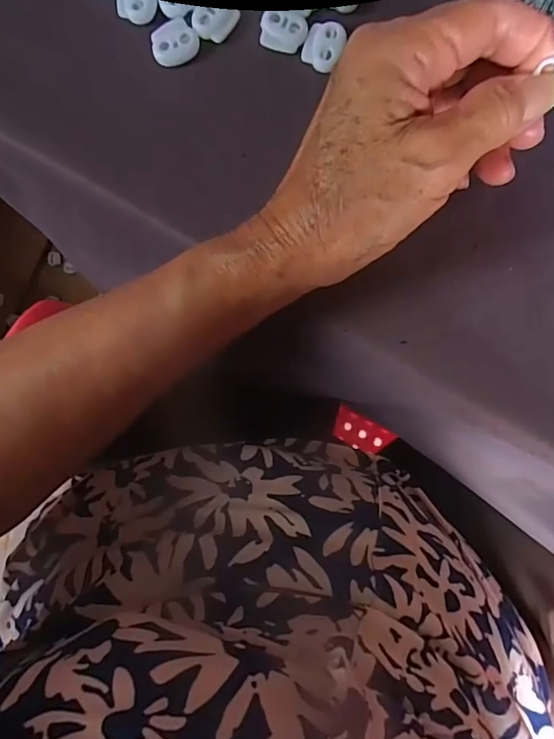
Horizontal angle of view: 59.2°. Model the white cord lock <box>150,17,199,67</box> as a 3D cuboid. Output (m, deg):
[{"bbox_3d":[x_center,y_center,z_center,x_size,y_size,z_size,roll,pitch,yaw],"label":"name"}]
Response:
[{"bbox_3d":[-0.049,-0.155,0.232,0.022,0.004,0.020,0,90,2],"label":"white cord lock"}]

